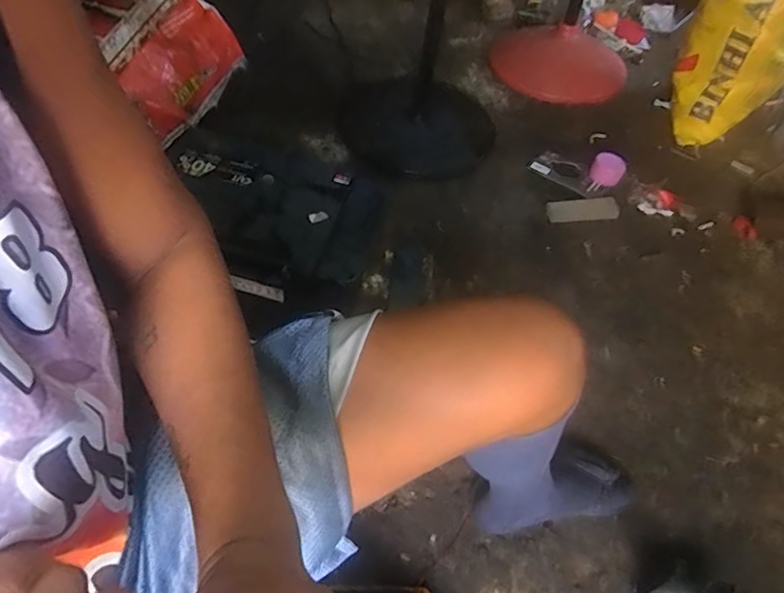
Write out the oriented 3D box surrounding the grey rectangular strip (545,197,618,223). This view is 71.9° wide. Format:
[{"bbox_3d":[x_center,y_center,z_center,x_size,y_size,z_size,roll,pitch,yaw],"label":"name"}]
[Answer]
[{"bbox_3d":[0.417,-0.187,1.180,0.152,0.006,0.053,-5,74,3],"label":"grey rectangular strip"}]

